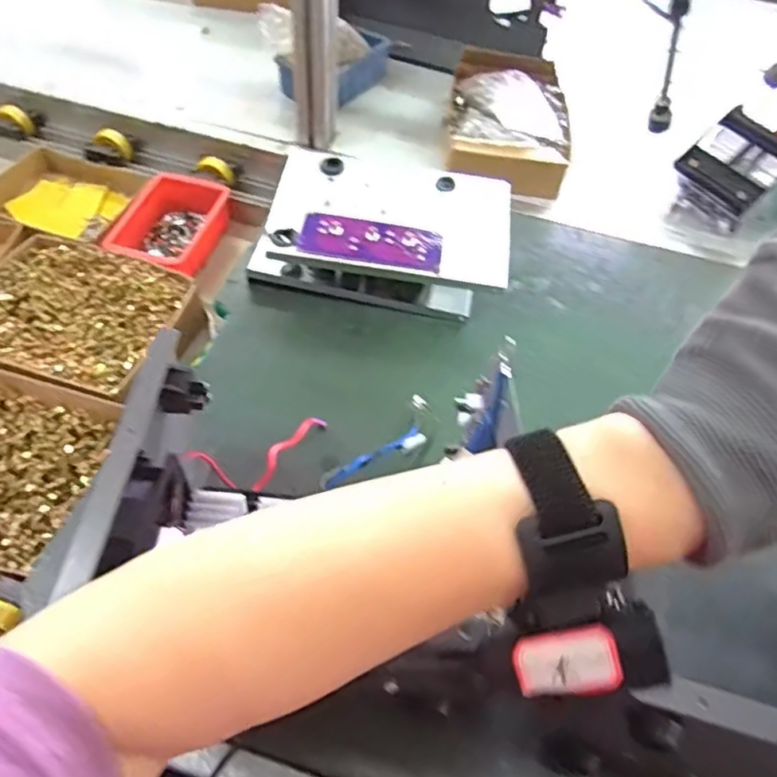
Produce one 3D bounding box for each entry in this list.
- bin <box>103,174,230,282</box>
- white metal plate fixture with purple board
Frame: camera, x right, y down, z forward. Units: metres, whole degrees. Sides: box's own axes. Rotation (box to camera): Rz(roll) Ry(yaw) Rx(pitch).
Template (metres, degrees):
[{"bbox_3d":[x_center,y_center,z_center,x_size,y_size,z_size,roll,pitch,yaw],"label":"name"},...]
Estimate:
[{"bbox_3d":[-0.267,-0.196,0.769,0.119,0.050,0.167,14,55,5],"label":"bin"},{"bbox_3d":[-0.008,-0.154,0.649,0.250,0.080,0.160,8,54,1],"label":"white metal plate fixture with purple board"}]

